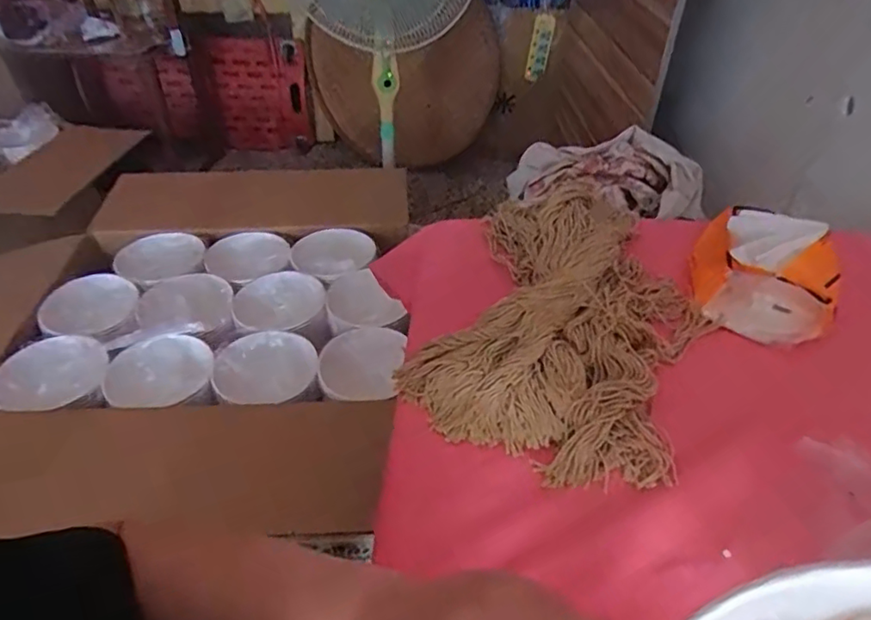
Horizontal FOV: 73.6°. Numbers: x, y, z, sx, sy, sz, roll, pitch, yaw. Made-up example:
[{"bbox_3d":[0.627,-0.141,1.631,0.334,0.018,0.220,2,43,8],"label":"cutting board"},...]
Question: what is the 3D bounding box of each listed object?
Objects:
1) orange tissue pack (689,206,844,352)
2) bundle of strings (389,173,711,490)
[{"bbox_3d":[0.315,-0.043,0.555,0.118,0.075,0.139,18,45,20],"label":"orange tissue pack"},{"bbox_3d":[0.127,-0.010,0.541,0.218,0.053,0.341,14,44,17],"label":"bundle of strings"}]

